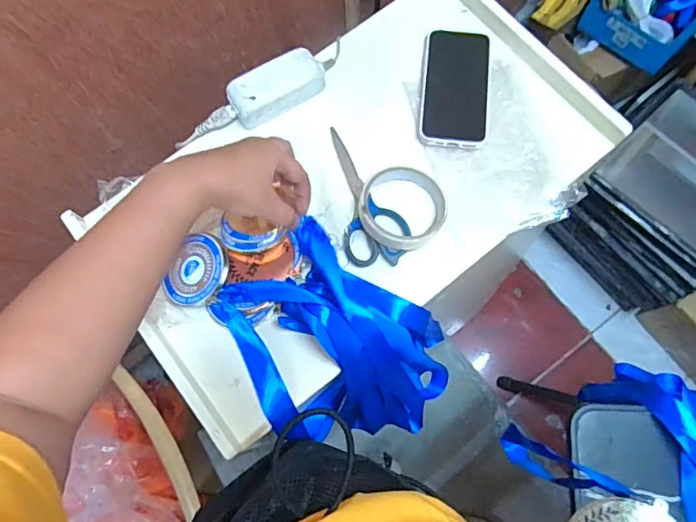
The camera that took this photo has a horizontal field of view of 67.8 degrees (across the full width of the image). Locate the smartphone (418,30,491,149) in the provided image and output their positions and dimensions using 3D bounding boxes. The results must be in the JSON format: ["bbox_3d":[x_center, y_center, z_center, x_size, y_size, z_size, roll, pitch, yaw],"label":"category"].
[{"bbox_3d":[0.118,-0.192,0.568,0.071,0.007,0.144,6,74,4],"label":"smartphone"}]

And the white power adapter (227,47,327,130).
[{"bbox_3d":[-0.075,-0.189,0.560,0.107,0.031,0.048,-32,75,-7],"label":"white power adapter"}]

